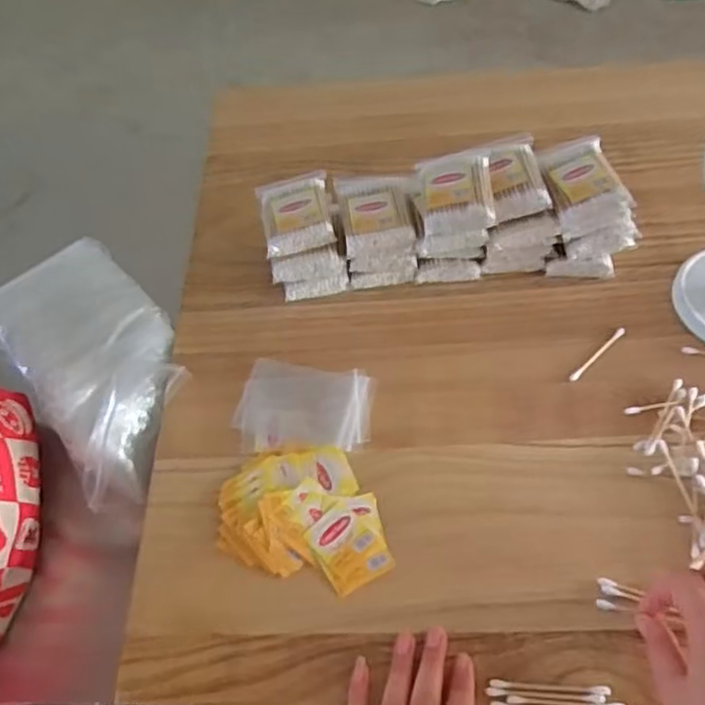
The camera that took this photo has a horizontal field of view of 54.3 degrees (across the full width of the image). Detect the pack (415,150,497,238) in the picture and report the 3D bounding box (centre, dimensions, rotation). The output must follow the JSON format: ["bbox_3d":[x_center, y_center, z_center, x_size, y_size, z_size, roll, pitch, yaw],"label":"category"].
[{"bbox_3d":[0.089,-0.139,0.588,0.059,0.020,0.094,-3,55,1],"label":"pack"}]

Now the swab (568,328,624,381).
[{"bbox_3d":[0.205,0.000,0.573,0.072,0.004,0.007,-39,63,-19],"label":"swab"}]

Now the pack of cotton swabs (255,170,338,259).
[{"bbox_3d":[-0.051,-0.127,0.611,0.062,0.017,0.088,-9,55,-2],"label":"pack of cotton swabs"}]

